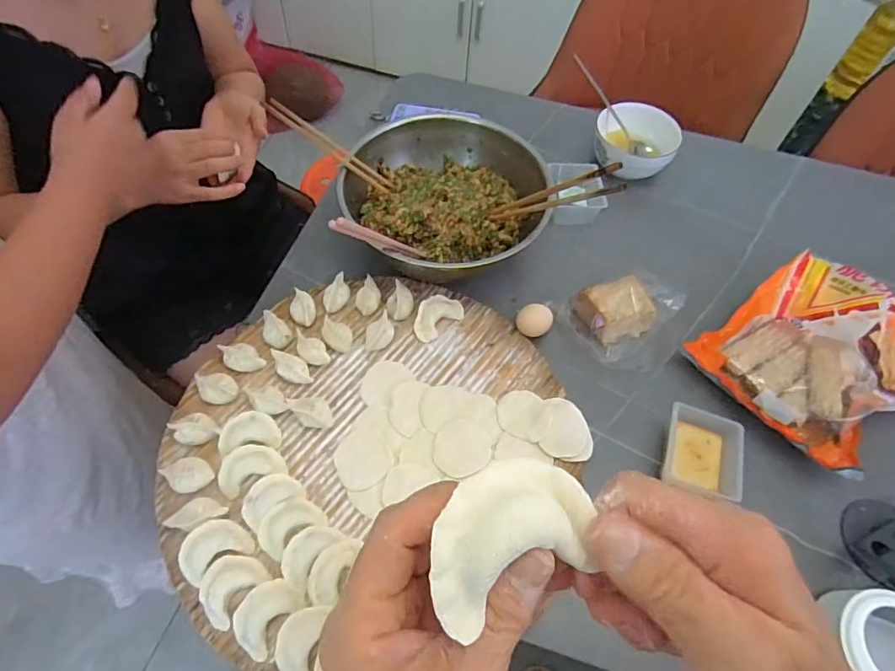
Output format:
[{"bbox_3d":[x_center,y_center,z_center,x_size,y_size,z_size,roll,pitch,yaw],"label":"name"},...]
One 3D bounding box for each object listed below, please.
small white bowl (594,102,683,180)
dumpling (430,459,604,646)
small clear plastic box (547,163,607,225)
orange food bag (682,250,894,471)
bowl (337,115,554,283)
[{"bbox_3d":[0.289,-0.290,0.778,0.126,0.069,0.113,16,59,6],"label":"small white bowl"},{"bbox_3d":[0.022,0.065,0.164,0.058,0.018,0.043,-15,61,-12],"label":"dumpling"},{"bbox_3d":[0.186,-0.207,0.732,0.071,0.048,0.093,-4,59,-6],"label":"small clear plastic box"},{"bbox_3d":[0.447,0.015,0.586,0.243,0.084,0.203,-29,65,-20],"label":"orange food bag"},{"bbox_3d":[-0.001,-0.184,0.673,0.258,0.085,0.239,2,59,-3],"label":"bowl"}]

